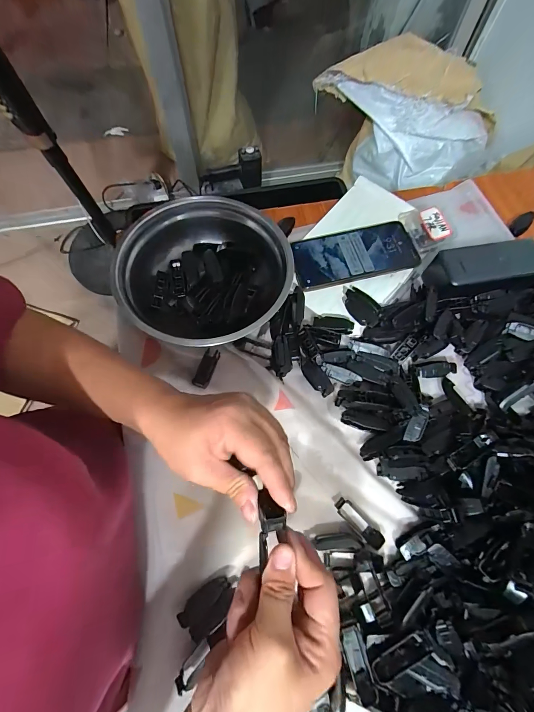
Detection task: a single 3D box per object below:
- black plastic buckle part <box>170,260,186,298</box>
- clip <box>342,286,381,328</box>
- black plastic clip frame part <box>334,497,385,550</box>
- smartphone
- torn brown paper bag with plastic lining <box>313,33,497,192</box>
[{"bbox_3d":[-0.118,-0.102,0.424,0.016,0.007,0.059,-12,69,-5],"label":"black plastic buckle part"},{"bbox_3d":[0.117,-0.064,0.410,0.034,0.012,0.060,-40,74,-14],"label":"clip"},{"bbox_3d":[0.094,0.170,0.325,0.058,0.014,0.016,43,74,15],"label":"black plastic clip frame part"},{"bbox_3d":[0.119,-0.141,0.435,0.170,0.008,0.079,-12,69,-5],"label":"smartphone"},{"bbox_3d":[0.387,-0.669,0.961,0.504,0.334,0.197,21,70,8],"label":"torn brown paper bag with plastic lining"}]

